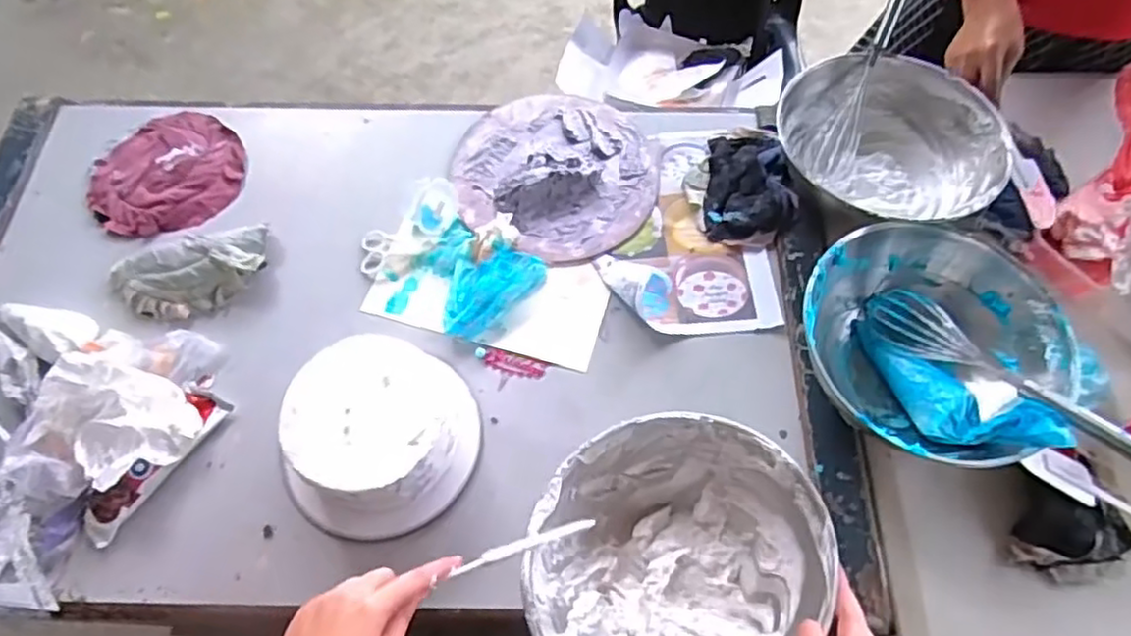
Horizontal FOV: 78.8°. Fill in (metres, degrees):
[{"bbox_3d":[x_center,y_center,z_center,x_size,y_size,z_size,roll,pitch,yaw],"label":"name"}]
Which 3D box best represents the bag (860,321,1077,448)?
[{"bbox_3d":[0.363,0.072,0.645,0.080,0.057,0.206,-33,37,-15],"label":"bag"}]

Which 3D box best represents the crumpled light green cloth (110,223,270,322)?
[{"bbox_3d":[-0.408,-0.052,0.741,0.164,0.032,0.084,-13,64,-6],"label":"crumpled light green cloth"}]

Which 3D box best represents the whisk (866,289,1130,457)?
[{"bbox_3d":[0.398,0.050,0.626,0.053,0.050,0.270,-33,46,-15],"label":"whisk"}]

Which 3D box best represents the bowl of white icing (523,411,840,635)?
[{"bbox_3d":[0.086,0.204,0.562,0.233,0.109,0.233,-5,50,6],"label":"bowl of white icing"}]

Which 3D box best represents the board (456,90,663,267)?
[{"bbox_3d":[-0.011,-0.181,0.814,0.237,0.032,0.228,0,63,0],"label":"board"}]

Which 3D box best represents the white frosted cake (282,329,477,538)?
[{"bbox_3d":[-0.171,0.108,0.640,0.163,0.070,0.170,0,63,0],"label":"white frosted cake"}]

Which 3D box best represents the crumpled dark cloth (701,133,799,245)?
[{"bbox_3d":[0.217,-0.159,0.803,0.098,0.031,0.160,7,63,4],"label":"crumpled dark cloth"}]

